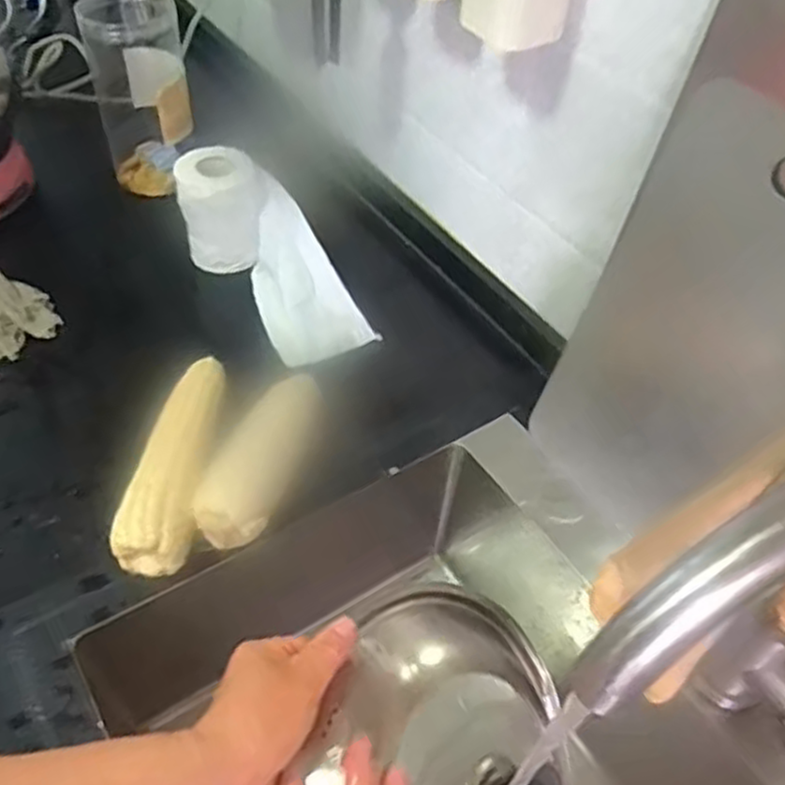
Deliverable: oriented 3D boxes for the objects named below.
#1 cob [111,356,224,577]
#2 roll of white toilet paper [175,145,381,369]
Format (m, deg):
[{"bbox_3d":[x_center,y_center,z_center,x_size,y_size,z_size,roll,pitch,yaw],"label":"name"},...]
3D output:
[{"bbox_3d":[-0.176,0.049,0.606,0.055,0.053,0.204,1,49,-4],"label":"cob"},{"bbox_3d":[-0.124,-0.135,0.746,0.090,0.128,0.241,-36,60,-26],"label":"roll of white toilet paper"}]

